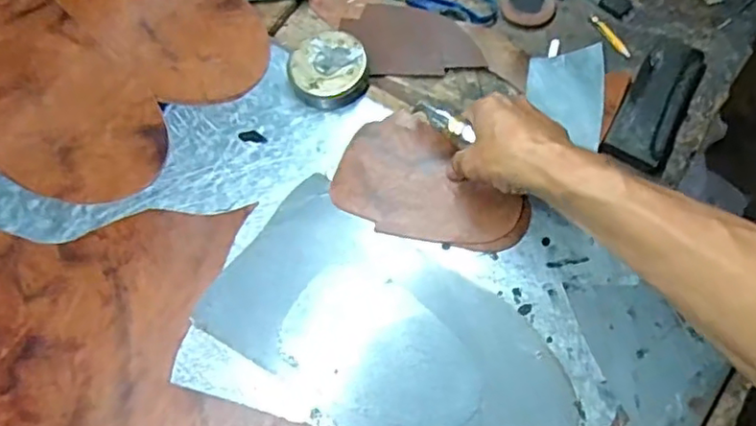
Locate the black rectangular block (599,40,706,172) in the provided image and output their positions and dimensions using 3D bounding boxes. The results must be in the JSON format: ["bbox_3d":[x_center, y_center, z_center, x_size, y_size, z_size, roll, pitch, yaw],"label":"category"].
[{"bbox_3d":[0.271,-0.108,0.599,0.057,0.015,0.156,28,69,12],"label":"black rectangular block"}]

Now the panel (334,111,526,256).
[{"bbox_3d":[0.045,-0.020,0.548,0.171,0.018,0.104,32,70,13],"label":"panel"}]

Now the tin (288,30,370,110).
[{"bbox_3d":[-0.048,-0.138,0.602,0.071,0.033,0.067,-28,69,-12],"label":"tin"}]

